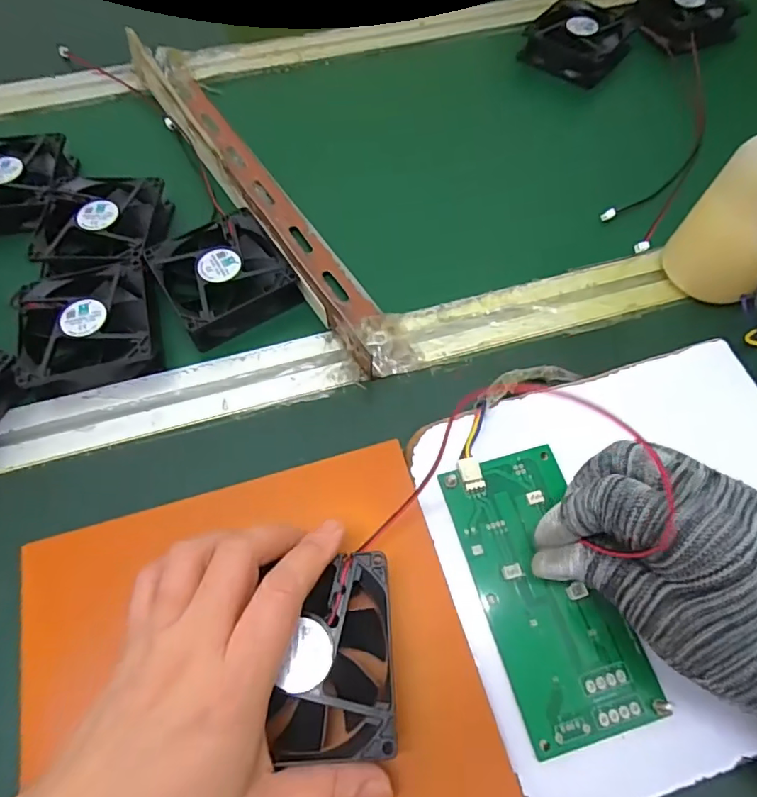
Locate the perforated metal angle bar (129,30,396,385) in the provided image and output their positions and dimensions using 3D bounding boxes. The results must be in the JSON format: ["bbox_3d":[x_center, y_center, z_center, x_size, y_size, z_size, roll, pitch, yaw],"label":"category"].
[{"bbox_3d":[-0.100,-0.171,0.416,0.048,0.026,0.384,-29,61,-15],"label":"perforated metal angle bar"}]

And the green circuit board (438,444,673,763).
[{"bbox_3d":[0.082,0.091,0.265,0.064,0.007,0.135,-15,64,-9],"label":"green circuit board"}]

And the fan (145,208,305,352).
[{"bbox_3d":[-0.106,-0.086,0.369,0.080,0.026,0.078,-30,61,-15],"label":"fan"}]

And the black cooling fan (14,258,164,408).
[{"bbox_3d":[-0.188,-0.045,0.347,0.086,0.027,0.085,-8,58,-2],"label":"black cooling fan"}]

